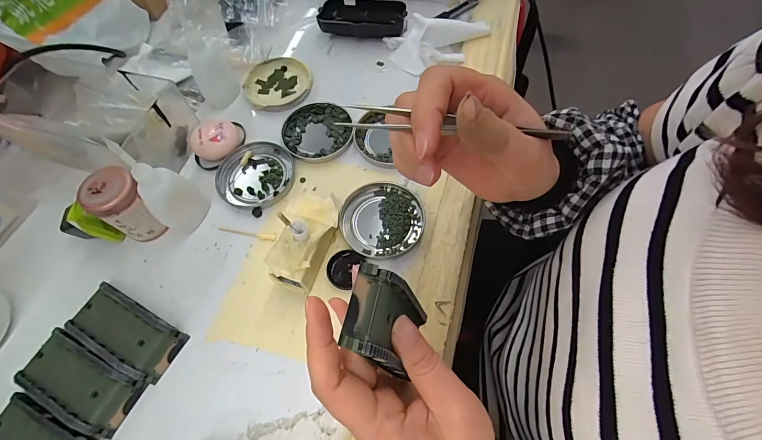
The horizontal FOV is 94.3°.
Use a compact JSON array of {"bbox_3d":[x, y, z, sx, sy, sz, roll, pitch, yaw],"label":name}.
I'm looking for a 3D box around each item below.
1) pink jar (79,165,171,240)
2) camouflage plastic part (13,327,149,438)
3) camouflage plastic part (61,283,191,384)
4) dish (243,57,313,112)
[{"bbox_3d":[-0.229,-0.012,0.324,0.045,0.066,0.043,-1,64,2],"label":"pink jar"},{"bbox_3d":[-0.240,0.128,0.282,0.095,0.019,0.044,24,67,13],"label":"camouflage plastic part"},{"bbox_3d":[-0.215,0.093,0.297,0.094,0.019,0.043,26,68,14],"label":"camouflage plastic part"},{"bbox_3d":[-0.123,-0.162,0.425,0.079,0.014,0.071,-24,65,-9],"label":"dish"}]

